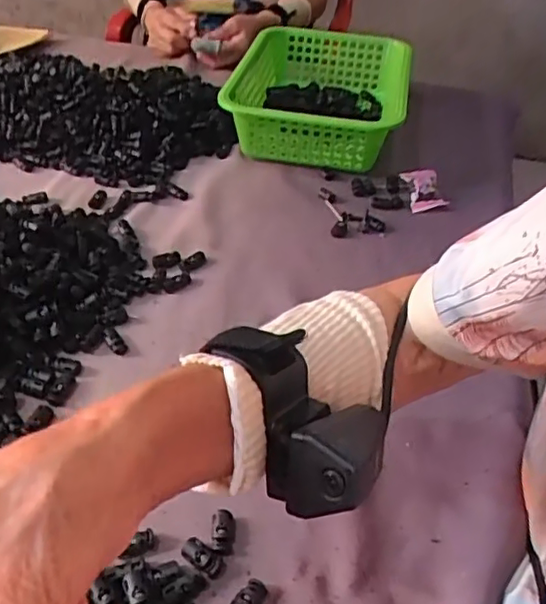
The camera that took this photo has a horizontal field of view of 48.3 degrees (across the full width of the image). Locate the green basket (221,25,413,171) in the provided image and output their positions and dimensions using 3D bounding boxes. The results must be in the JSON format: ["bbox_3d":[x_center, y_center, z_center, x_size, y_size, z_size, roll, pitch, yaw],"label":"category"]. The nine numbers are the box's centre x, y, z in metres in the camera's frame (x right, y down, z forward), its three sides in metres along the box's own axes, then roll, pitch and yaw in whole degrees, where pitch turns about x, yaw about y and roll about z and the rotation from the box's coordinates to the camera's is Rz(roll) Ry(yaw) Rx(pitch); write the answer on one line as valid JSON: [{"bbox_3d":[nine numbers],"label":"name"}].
[{"bbox_3d":[0.067,-0.287,0.842,0.224,0.083,0.318,9,43,5],"label":"green basket"}]

